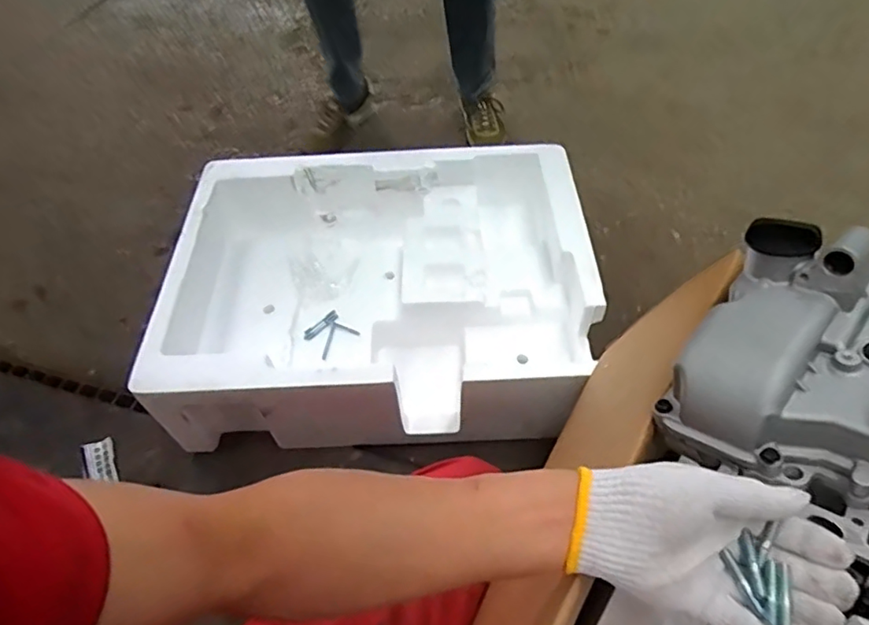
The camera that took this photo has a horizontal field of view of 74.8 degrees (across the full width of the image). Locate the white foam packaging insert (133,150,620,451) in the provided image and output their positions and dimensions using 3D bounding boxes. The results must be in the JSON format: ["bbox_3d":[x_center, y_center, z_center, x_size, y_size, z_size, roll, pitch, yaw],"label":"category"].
[{"bbox_3d":[-0.090,-0.041,1.067,0.702,0.252,0.551,-3,53,3],"label":"white foam packaging insert"}]

